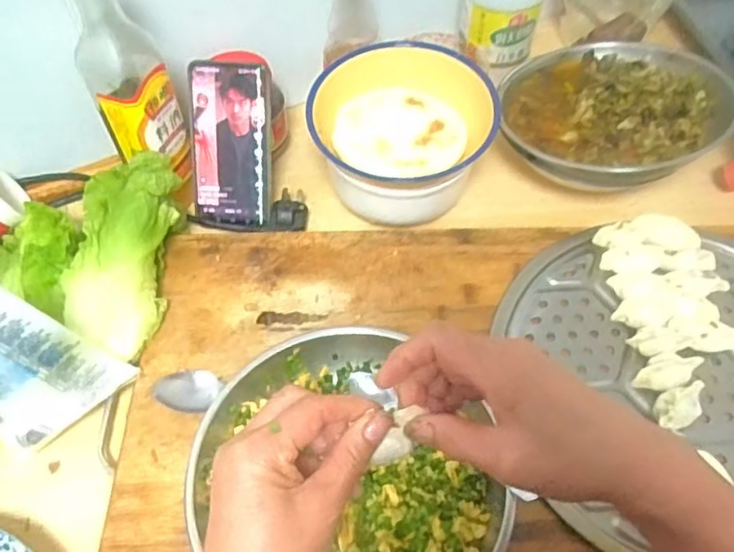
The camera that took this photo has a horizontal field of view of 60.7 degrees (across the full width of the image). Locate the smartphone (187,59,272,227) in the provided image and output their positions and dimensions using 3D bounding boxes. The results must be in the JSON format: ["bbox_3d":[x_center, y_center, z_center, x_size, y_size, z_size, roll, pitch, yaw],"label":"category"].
[{"bbox_3d":[-0.132,-0.127,0.611,0.076,0.153,0.009,2,19,2],"label":"smartphone"}]

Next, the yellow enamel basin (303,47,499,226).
[{"bbox_3d":[0.036,-0.136,0.615,0.168,0.092,0.157,0,56,1],"label":"yellow enamel basin"}]

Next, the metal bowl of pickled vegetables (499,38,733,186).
[{"bbox_3d":[0.250,-0.169,0.652,0.228,0.055,0.213,0,56,1],"label":"metal bowl of pickled vegetables"}]

